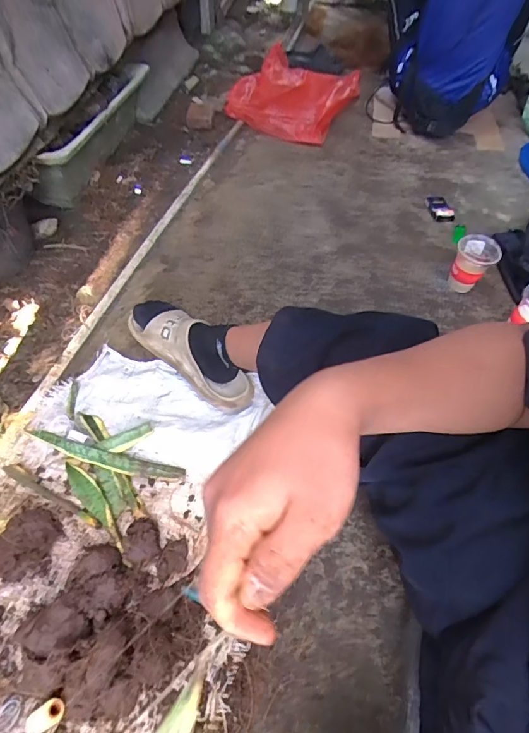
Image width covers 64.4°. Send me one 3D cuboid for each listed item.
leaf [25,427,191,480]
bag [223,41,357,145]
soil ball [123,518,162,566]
[{"bbox_3d":[-0.267,0.148,0.695,0.265,0.033,0.032,12,54,5],"label":"leaf"},{"bbox_3d":[0.088,-0.846,1.299,0.374,0.224,0.161,12,54,5],"label":"bag"},{"bbox_3d":[-0.184,0.255,0.619,0.049,0.040,0.060,-16,57,-15],"label":"soil ball"}]

